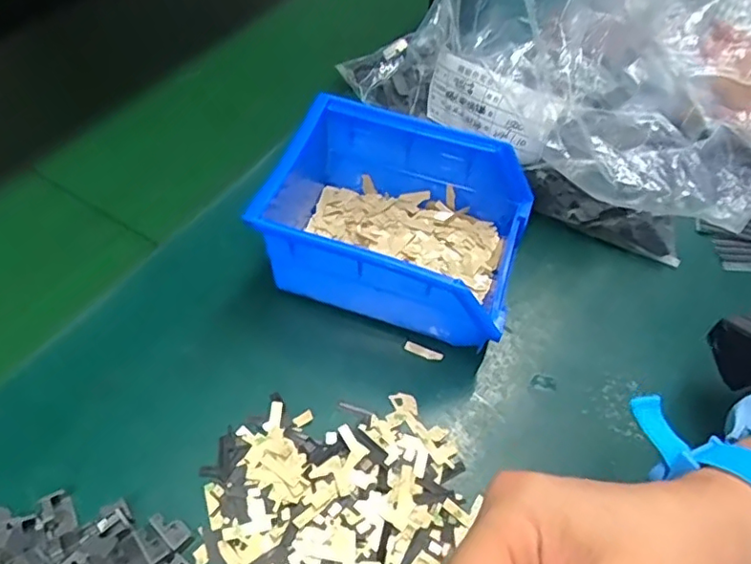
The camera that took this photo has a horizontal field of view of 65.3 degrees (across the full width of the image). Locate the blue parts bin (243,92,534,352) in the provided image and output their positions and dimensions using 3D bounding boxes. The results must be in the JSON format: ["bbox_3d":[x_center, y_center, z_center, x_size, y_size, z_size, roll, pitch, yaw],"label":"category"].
[{"bbox_3d":[0.008,-0.031,0.340,0.147,0.077,0.105,17,53,8],"label":"blue parts bin"}]

